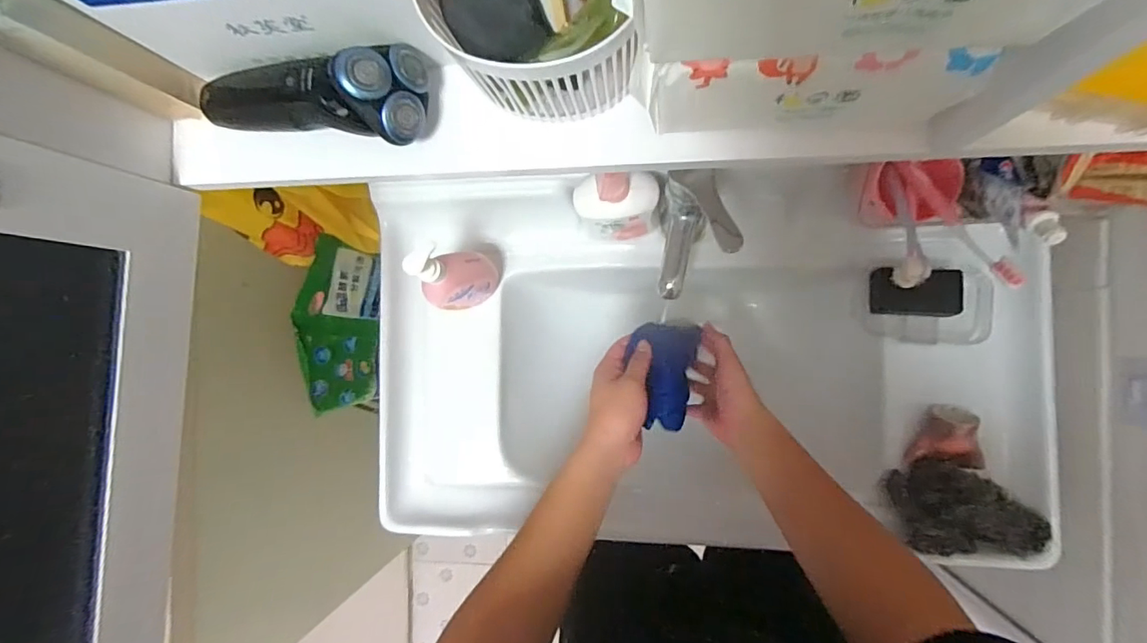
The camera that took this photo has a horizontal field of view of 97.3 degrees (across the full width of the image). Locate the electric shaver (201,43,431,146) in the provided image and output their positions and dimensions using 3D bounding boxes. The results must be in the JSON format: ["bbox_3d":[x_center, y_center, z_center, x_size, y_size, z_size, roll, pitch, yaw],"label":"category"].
[{"bbox_3d":[-0.169,-0.148,0.311,0.155,0.049,0.057,10,89,9],"label":"electric shaver"}]

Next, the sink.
[{"bbox_3d":[0.145,0.047,0.669,0.794,0.253,0.446,-1,87,9],"label":"sink"}]

